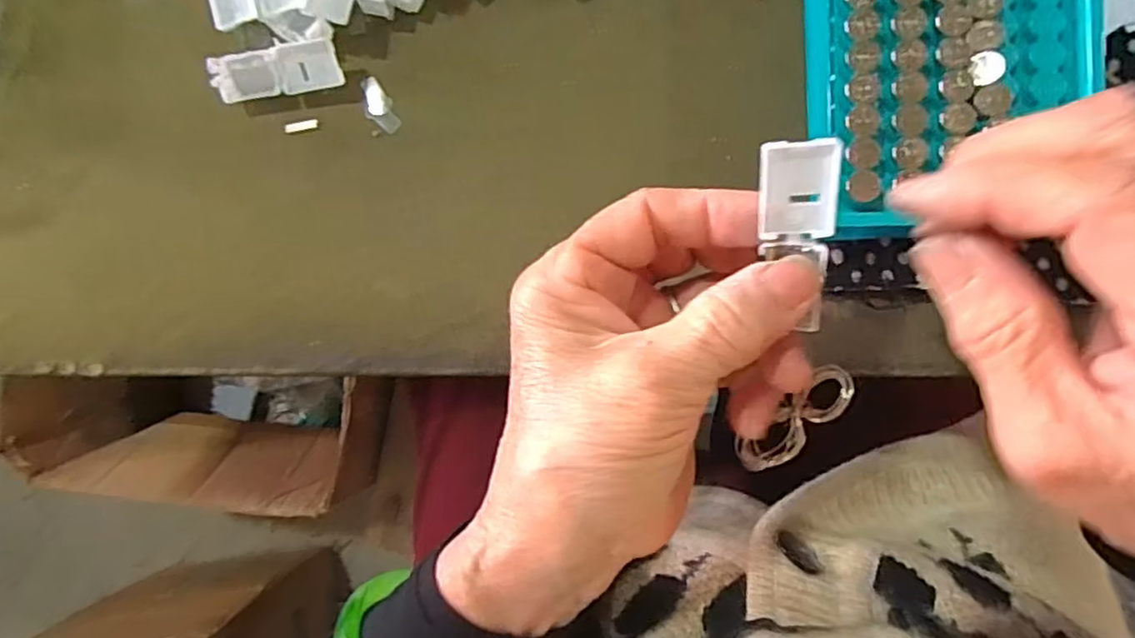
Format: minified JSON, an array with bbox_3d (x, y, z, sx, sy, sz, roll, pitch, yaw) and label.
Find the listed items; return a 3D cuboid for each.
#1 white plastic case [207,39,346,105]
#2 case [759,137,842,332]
[{"bbox_3d":[-0.124,-0.106,0.280,0.054,0.010,0.020,-4,116,11],"label":"white plastic case"},{"bbox_3d":[0.065,-0.023,0.182,0.019,0.009,0.053,-8,116,8],"label":"case"}]

